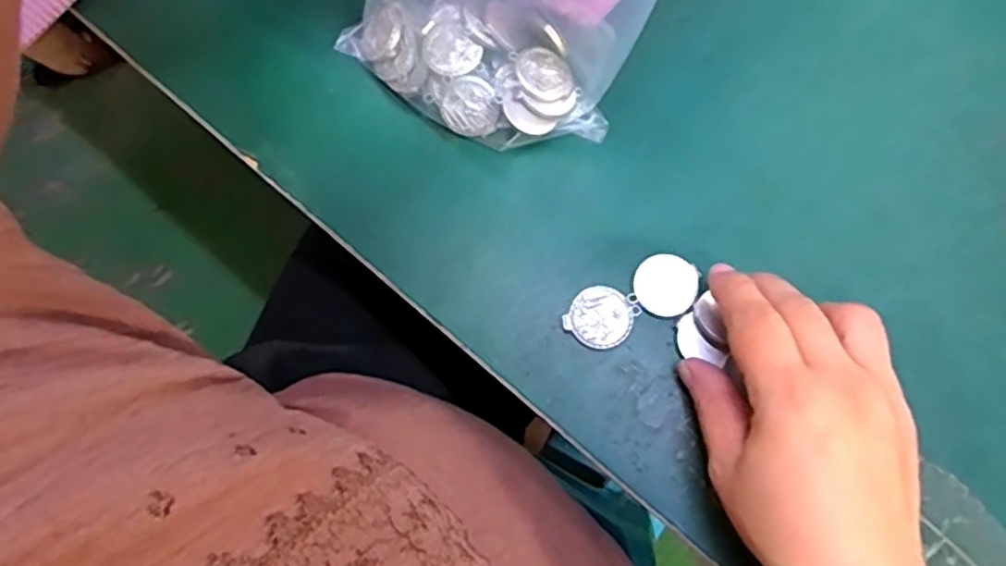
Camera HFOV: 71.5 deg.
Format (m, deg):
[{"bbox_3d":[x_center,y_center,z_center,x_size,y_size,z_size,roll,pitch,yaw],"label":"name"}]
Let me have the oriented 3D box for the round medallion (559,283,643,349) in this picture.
[{"bbox_3d":[0.046,0.015,0.327,0.030,0.004,0.030,-1,78,4],"label":"round medallion"}]

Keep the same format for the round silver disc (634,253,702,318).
[{"bbox_3d":[0.077,0.001,0.328,0.029,0.004,0.029,-1,78,4],"label":"round silver disc"}]

